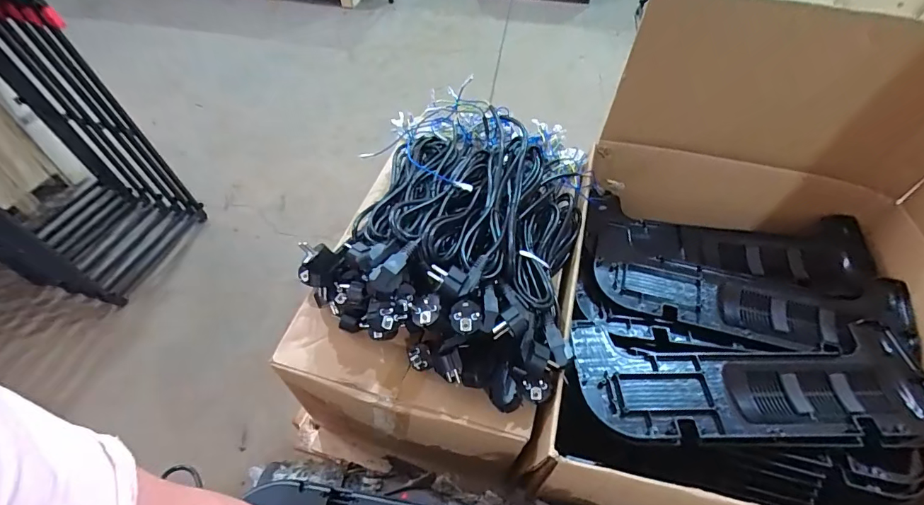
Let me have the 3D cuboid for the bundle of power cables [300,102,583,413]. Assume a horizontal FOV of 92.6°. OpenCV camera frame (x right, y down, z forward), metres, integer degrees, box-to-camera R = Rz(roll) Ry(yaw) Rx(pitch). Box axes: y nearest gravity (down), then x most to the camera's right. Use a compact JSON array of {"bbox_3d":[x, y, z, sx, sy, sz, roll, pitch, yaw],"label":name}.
[{"bbox_3d":[0.019,-0.055,0.639,0.342,0.162,0.463,19,54,12],"label":"bundle of power cables"}]

